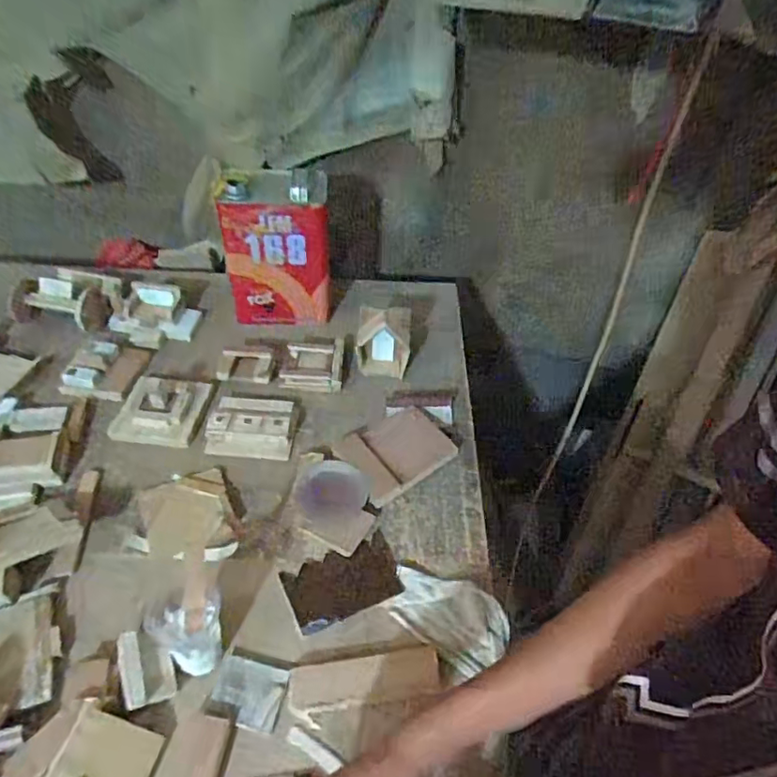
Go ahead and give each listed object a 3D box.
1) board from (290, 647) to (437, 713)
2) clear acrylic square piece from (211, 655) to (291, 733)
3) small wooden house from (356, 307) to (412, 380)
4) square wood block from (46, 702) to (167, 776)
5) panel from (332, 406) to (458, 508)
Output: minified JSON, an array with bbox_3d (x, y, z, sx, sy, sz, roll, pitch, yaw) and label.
[{"bbox_3d":[-0.025,0.306,0.599,0.157,0.016,0.048,-2,47,-7],"label":"board"},{"bbox_3d":[-0.143,0.310,0.579,0.070,0.009,0.058,12,47,7],"label":"clear acrylic square piece"},{"bbox_3d":[-0.007,-0.076,0.918,0.087,0.115,0.051,5,47,0],"label":"small wooden house"},{"bbox_3d":[-0.258,0.344,0.510,0.082,0.005,0.080,33,50,-17],"label":"square wood block"},{"bbox_3d":[0.012,0.086,0.793,0.142,0.017,0.105,-27,54,-26],"label":"panel"}]

